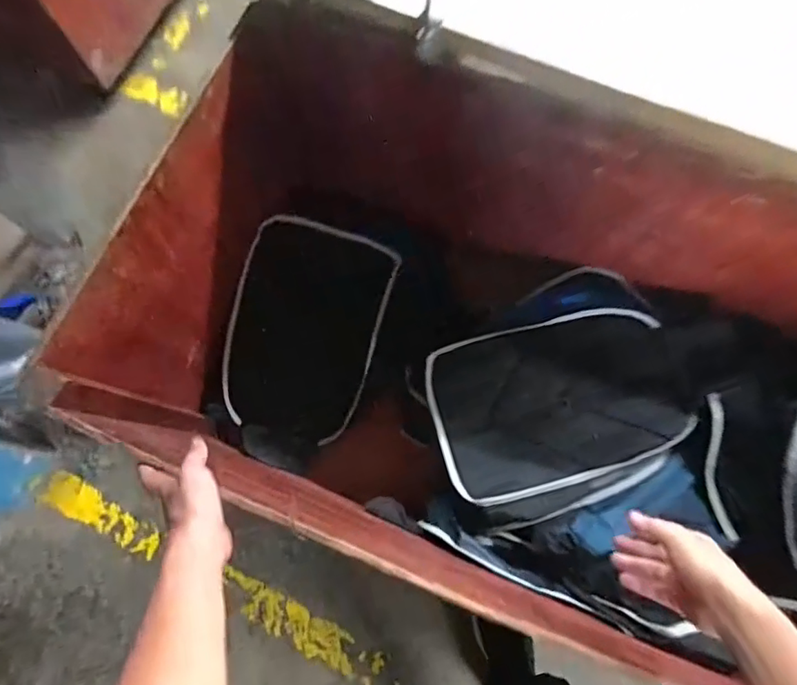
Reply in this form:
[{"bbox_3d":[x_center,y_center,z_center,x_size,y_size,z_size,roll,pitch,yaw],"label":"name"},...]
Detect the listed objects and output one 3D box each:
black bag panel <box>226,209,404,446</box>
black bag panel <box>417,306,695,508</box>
[{"bbox_3d":[-0.194,-0.018,1.103,0.293,0.027,0.431,16,95,-5],"label":"black bag panel"},{"bbox_3d":[0.278,0.099,0.973,0.427,0.076,0.288,-14,75,-3],"label":"black bag panel"}]

